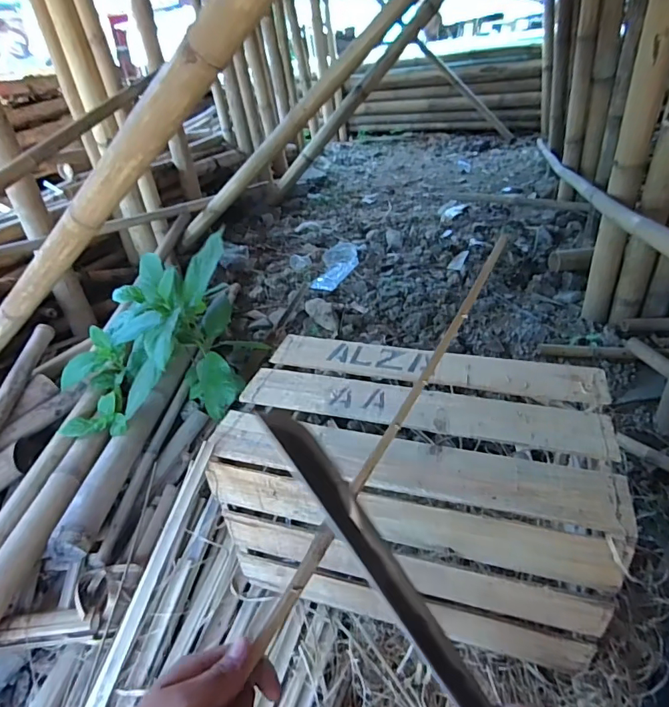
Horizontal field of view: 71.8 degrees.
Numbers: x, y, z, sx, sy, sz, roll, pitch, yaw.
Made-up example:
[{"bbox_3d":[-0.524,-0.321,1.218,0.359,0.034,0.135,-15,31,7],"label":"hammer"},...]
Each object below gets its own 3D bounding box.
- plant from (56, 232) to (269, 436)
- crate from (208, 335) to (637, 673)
[{"bbox_3d":[-0.491,-0.064,1.232,0.462,0.416,0.461,-7,35,-3],"label":"plant"},{"bbox_3d":[0.137,0.222,0.830,0.576,0.340,0.349,8,37,17],"label":"crate"}]

